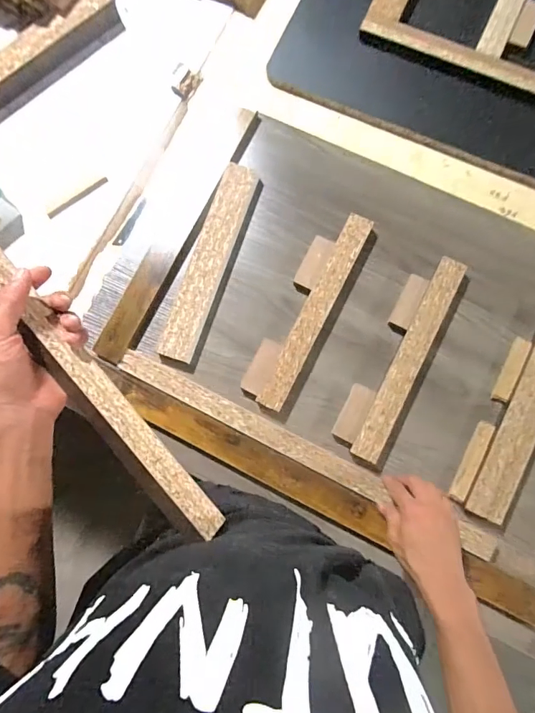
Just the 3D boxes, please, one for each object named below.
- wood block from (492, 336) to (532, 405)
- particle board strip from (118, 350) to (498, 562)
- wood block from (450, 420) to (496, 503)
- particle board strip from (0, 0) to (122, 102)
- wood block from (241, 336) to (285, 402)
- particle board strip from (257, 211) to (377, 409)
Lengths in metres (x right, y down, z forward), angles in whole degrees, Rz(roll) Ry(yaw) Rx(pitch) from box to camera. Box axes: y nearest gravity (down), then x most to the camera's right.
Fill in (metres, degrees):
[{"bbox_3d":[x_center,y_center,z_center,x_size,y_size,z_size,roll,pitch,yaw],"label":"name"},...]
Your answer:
[{"bbox_3d":[0.349,0.019,0.608,0.020,0.015,0.096,26,85,5],"label":"wood block"},{"bbox_3d":[0.047,0.124,0.600,0.556,0.036,0.042,27,85,7],"label":"particle board strip"},{"bbox_3d":[0.285,0.145,0.593,0.023,0.015,0.114,26,85,5],"label":"wood block"},{"bbox_3d":[-0.387,-0.506,0.706,0.313,0.039,0.052,-39,83,-3],"label":"particle board strip"},{"bbox_3d":[-0.008,0.020,0.624,0.034,0.024,0.089,23,84,5],"label":"wood block"},{"bbox_3d":[0.073,-0.064,0.625,0.043,0.027,0.309,26,85,5],"label":"particle board strip"}]

